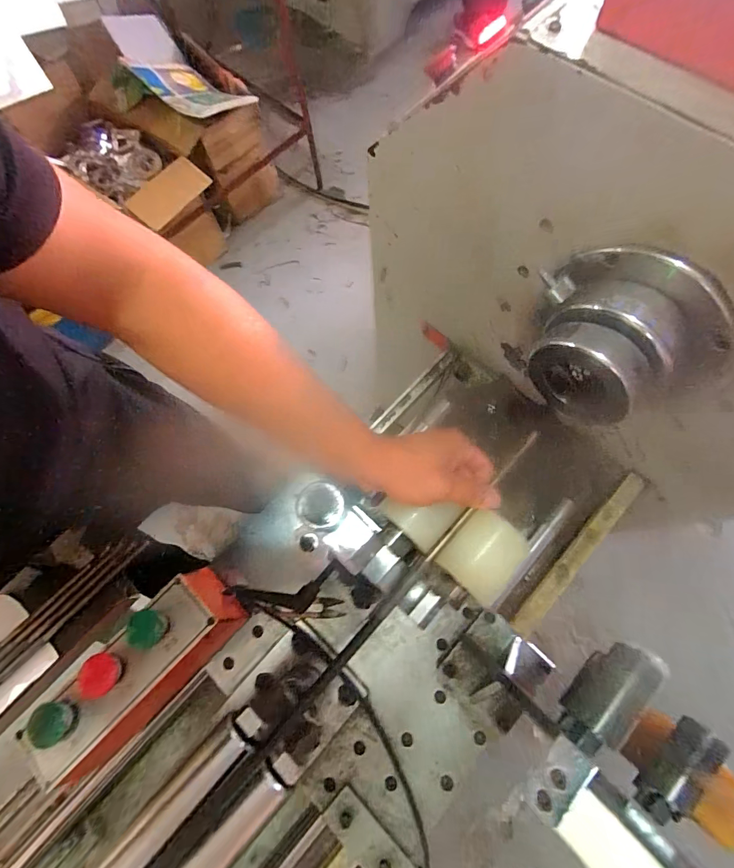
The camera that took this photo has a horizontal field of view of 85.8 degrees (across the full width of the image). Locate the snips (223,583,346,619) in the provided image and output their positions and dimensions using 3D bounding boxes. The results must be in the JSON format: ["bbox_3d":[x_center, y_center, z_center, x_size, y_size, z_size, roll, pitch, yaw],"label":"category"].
[{"bbox_3d":[-0.108,0.219,0.514,0.149,0.011,0.037,0,74,0],"label":"snips"}]

